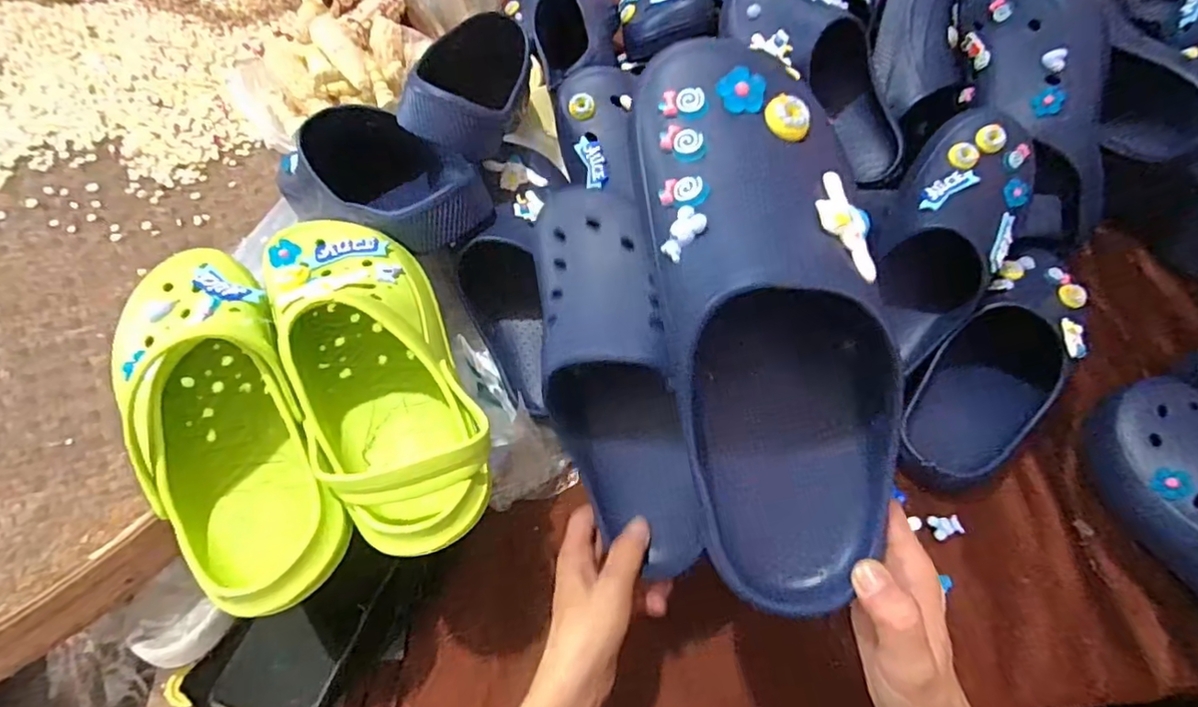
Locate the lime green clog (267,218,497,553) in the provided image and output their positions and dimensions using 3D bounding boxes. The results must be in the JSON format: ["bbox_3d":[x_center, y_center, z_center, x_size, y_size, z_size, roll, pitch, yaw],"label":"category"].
[{"bbox_3d":[-0.159,0.002,0.406,0.110,0.081,0.283,-23,59,-12],"label":"lime green clog"}]

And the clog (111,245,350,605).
[{"bbox_3d":[-0.254,0.032,0.391,0.104,0.093,0.282,-31,61,-16],"label":"clog"}]

